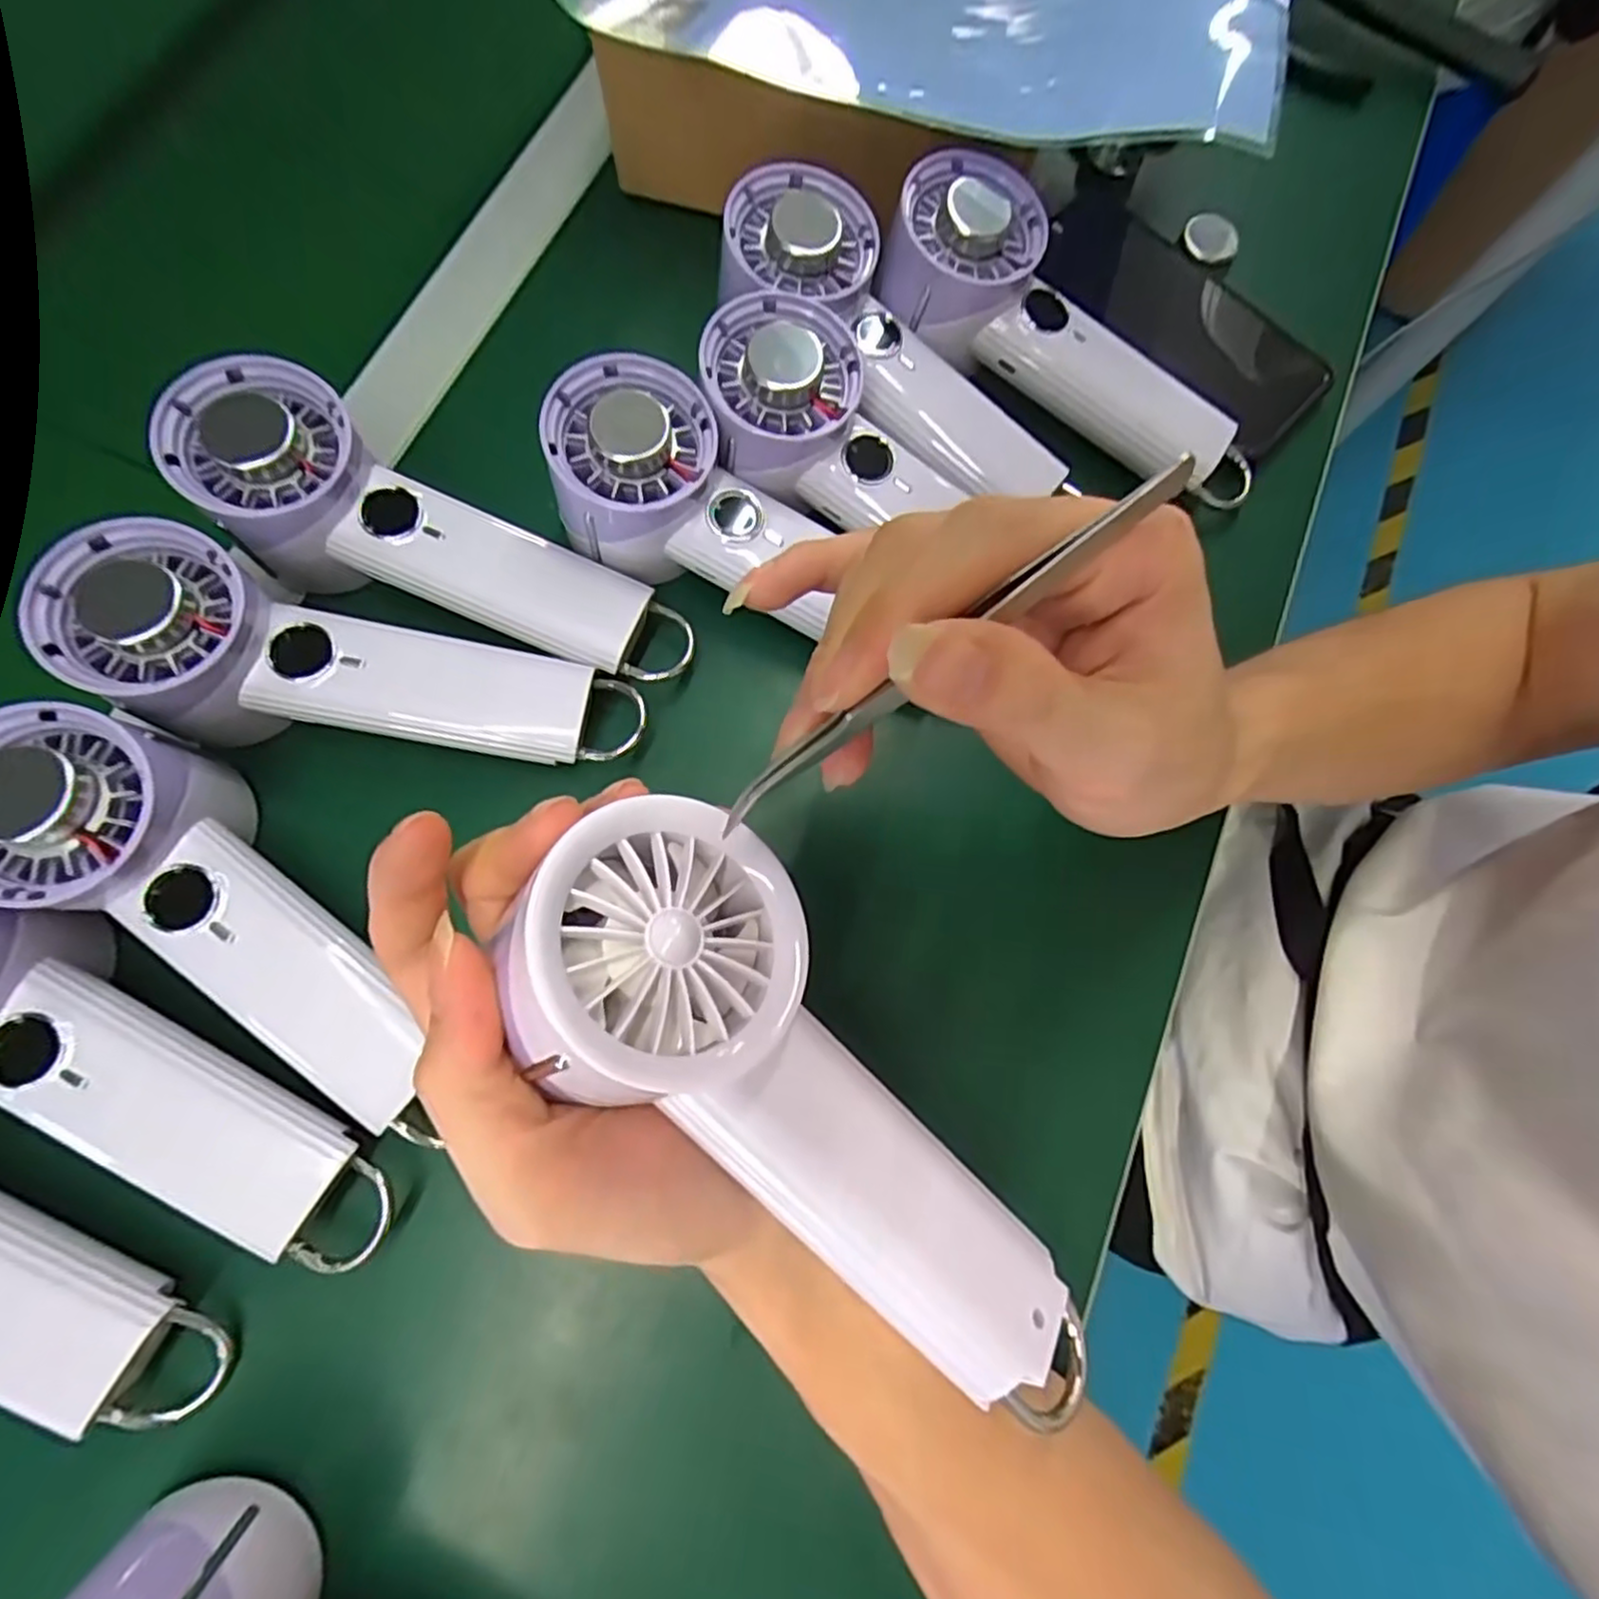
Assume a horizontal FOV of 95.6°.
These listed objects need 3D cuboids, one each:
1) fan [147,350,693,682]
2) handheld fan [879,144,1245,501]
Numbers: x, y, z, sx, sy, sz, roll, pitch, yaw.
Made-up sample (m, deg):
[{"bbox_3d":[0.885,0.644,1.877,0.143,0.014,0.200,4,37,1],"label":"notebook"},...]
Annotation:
[{"bbox_3d":[-0.140,-0.097,0.289,0.192,0.050,0.058,24,75,-11],"label":"fan"},{"bbox_3d":[0.119,-0.198,0.322,0.186,0.041,0.067,31,76,-10],"label":"handheld fan"}]

